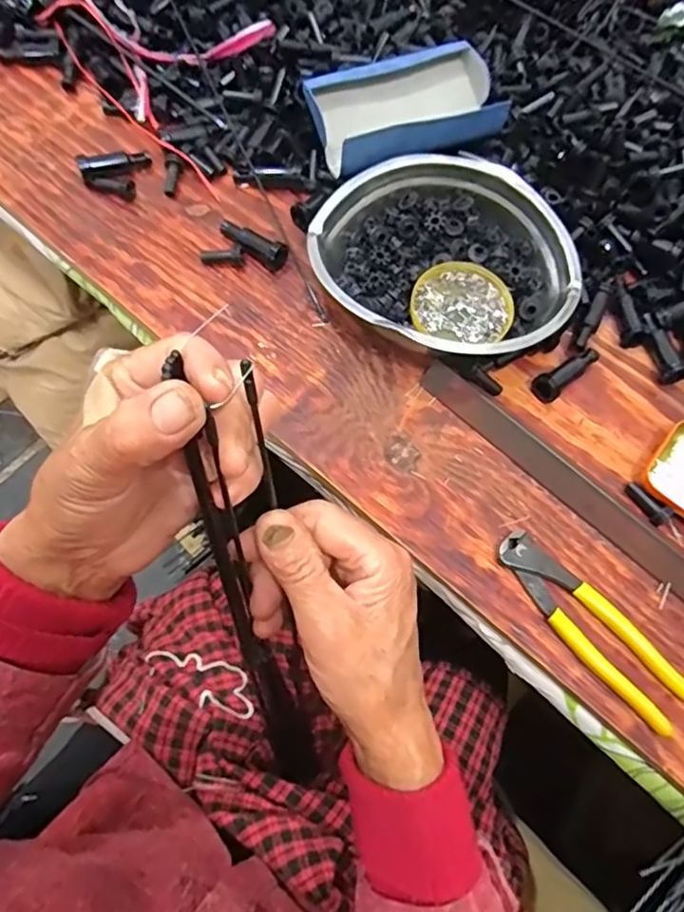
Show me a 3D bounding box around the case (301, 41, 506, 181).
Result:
[{"bbox_3d":[0.061,-0.312,0.548,0.175,0.054,0.108,-21,71,-12],"label":"case"}]

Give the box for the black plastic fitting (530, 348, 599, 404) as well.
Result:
[{"bbox_3d":[0.190,-0.070,0.514,0.076,0.020,0.020,-33,71,-25],"label":"black plastic fitting"}]

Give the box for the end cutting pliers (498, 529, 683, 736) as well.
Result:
[{"bbox_3d":[0.177,0.121,0.436,0.044,0.019,0.162,-38,75,-17],"label":"end cutting pliers"}]

